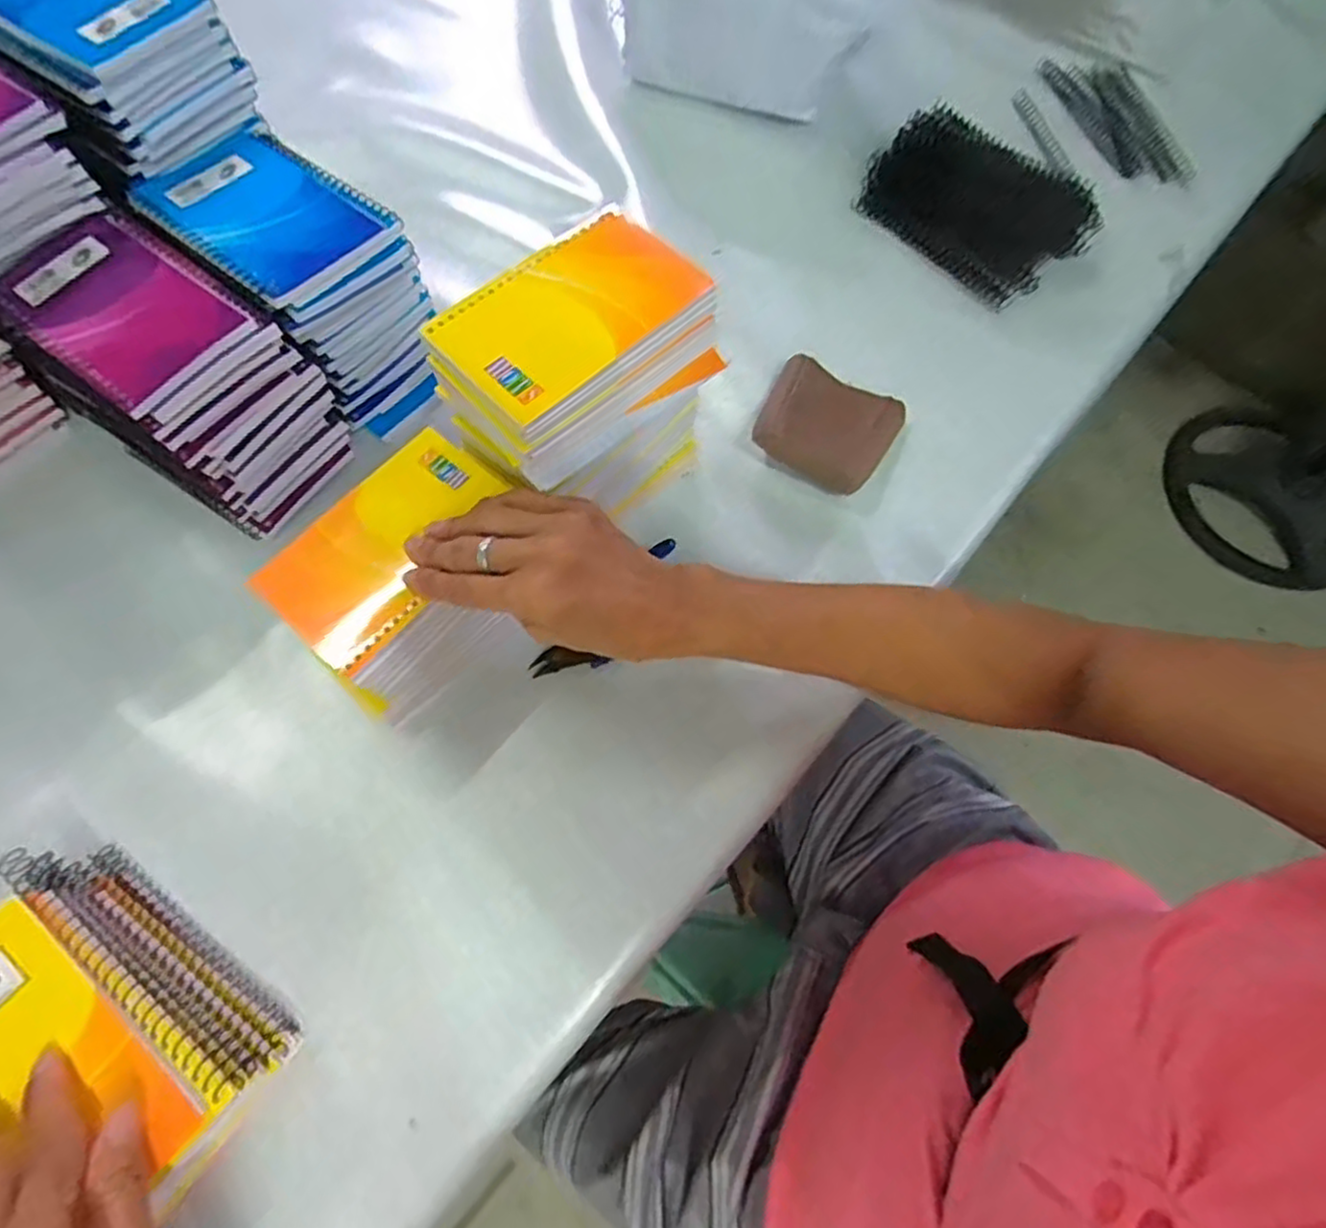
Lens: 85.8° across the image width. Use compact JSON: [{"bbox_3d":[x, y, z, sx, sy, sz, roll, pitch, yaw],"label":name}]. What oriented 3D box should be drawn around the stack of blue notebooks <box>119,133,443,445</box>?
[{"bbox_3d":[-0.229,-0.216,0.468,0.157,0.112,0.099,35,71,12],"label":"stack of blue notebooks"}]

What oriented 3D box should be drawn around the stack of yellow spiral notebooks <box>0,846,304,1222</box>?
[{"bbox_3d":[-0.257,0.194,0.318,0.156,0.075,0.099,33,71,11],"label":"stack of yellow spiral notebooks"}]

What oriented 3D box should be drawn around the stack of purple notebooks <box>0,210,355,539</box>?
[{"bbox_3d":[-0.294,-0.143,0.436,0.156,0.110,0.099,31,70,11],"label":"stack of purple notebooks"}]

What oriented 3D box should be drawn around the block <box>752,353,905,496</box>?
[{"bbox_3d":[0.111,-0.126,0.482,0.085,0.027,0.088,24,69,8],"label":"block"}]

